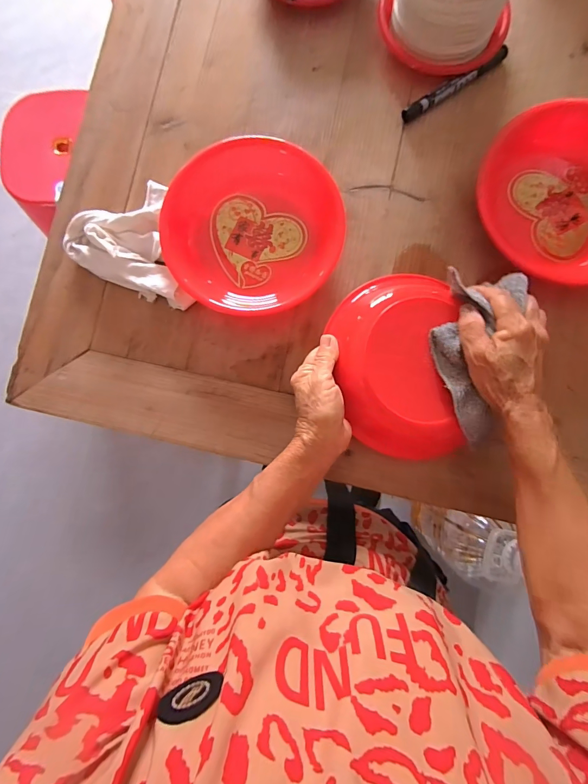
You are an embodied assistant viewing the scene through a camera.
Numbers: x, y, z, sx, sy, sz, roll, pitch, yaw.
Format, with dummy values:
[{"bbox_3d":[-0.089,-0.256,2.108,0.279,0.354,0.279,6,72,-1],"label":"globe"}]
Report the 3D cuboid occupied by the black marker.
[{"bbox_3d":[0.183,-0.349,0.430,0.137,0.014,0.014,-34,85,0],"label":"black marker"}]

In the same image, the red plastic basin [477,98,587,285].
[{"bbox_3d":[0.284,-0.198,0.391,0.184,0.058,0.154,17,87,4],"label":"red plastic basin"}]

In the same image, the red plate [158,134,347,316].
[{"bbox_3d":[-0.045,-0.179,0.414,0.185,0.042,0.176,0,86,3],"label":"red plate"}]

